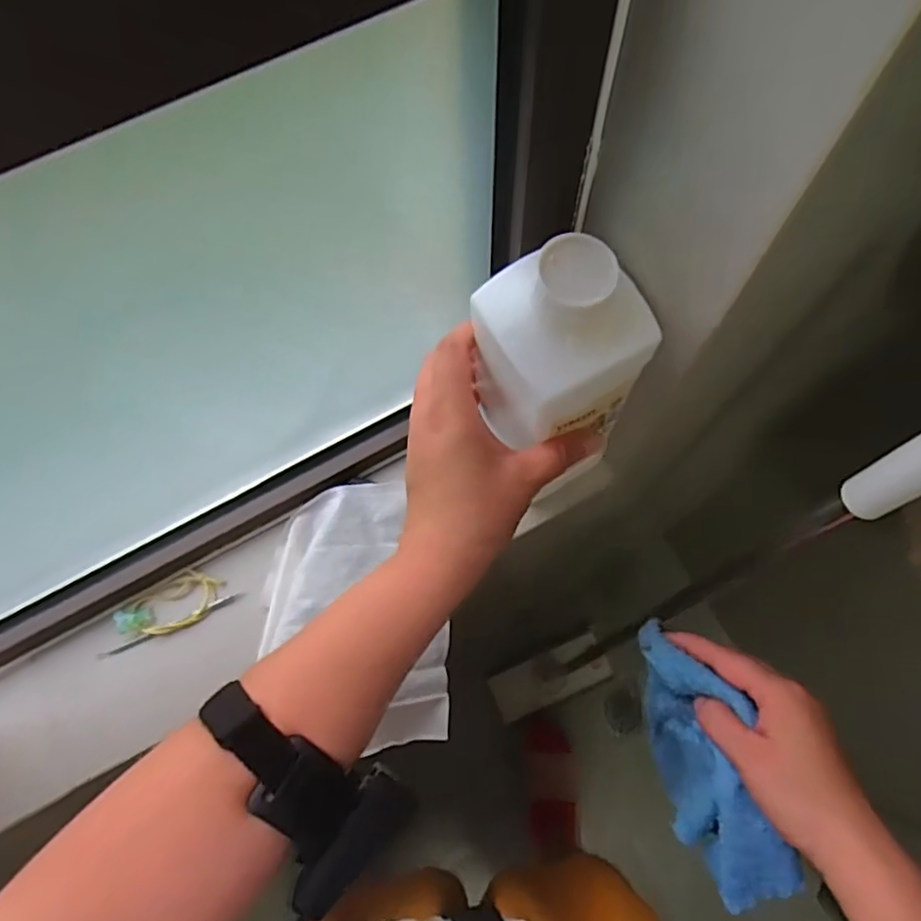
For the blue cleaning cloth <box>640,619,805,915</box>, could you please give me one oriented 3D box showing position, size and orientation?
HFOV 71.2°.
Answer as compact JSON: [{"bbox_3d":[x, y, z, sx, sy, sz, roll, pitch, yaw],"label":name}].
[{"bbox_3d":[0.161,0.199,0.428,0.025,0.082,0.172,-6,78,-29],"label":"blue cleaning cloth"}]

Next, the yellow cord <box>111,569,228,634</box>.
[{"bbox_3d":[-0.216,0.109,0.482,0.074,0.016,0.039,-32,72,-10],"label":"yellow cord"}]

